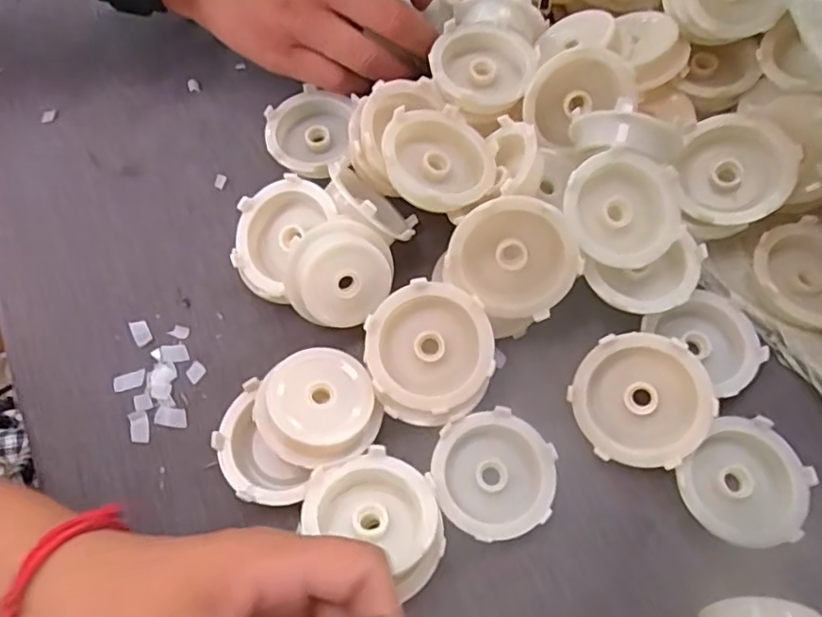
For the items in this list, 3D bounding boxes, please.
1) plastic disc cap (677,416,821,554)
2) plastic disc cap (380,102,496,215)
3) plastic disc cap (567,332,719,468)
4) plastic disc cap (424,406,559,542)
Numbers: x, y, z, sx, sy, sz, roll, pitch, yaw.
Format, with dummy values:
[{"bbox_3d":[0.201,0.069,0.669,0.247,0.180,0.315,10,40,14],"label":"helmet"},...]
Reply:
[{"bbox_3d":[0.146,0.078,0.264,0.053,0.020,0.049,-1,67,2],"label":"plastic disc cap"},{"bbox_3d":[0.014,-0.074,0.294,0.054,0.019,0.054,4,67,-11],"label":"plastic disc cap"},{"bbox_3d":[0.103,0.040,0.269,0.056,0.013,0.057,1,93,23],"label":"plastic disc cap"},{"bbox_3d":[0.037,0.074,0.268,0.054,0.021,0.052,-1,67,2],"label":"plastic disc cap"}]

